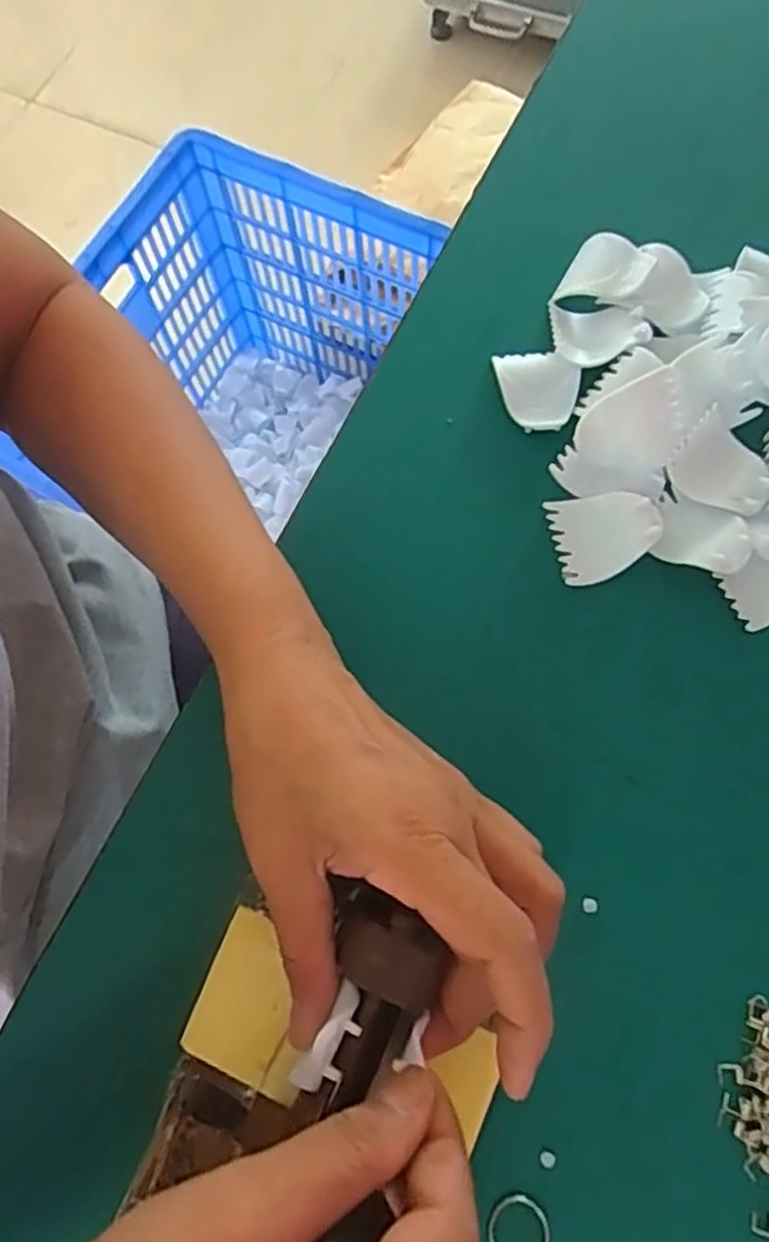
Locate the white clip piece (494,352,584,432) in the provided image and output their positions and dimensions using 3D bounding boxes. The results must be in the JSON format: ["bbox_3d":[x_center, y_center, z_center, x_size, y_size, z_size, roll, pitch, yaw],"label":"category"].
[{"bbox_3d":[0.072,-0.108,0.340,0.036,0.009,0.041,-14,72,-4],"label":"white clip piece"}]

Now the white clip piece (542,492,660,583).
[{"bbox_3d":[0.095,-0.040,0.318,0.042,0.014,0.038,-14,72,-3],"label":"white clip piece"}]

